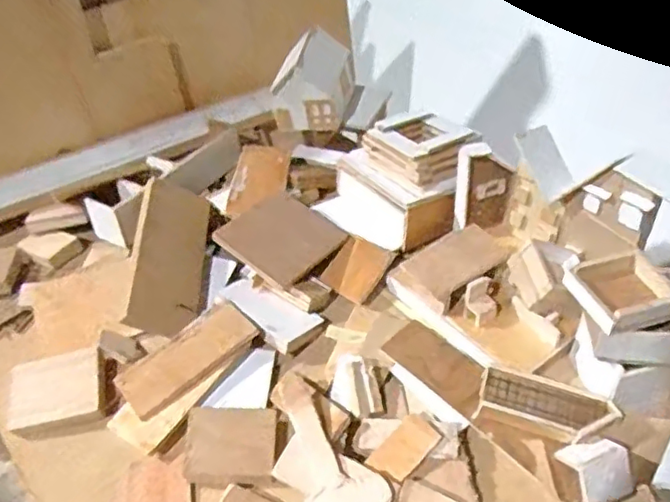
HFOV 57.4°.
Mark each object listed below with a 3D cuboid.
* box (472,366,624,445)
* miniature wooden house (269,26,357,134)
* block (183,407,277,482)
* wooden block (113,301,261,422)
[{"bbox_3d":[0.174,0.130,0.506,0.106,0.021,0.044,10,46,17],"label":"box"},{"bbox_3d":[-0.027,-0.208,0.734,0.080,0.090,0.088,4,49,14],"label":"miniature wooden house"},{"bbox_3d":[-0.086,0.157,0.503,0.072,0.013,0.060,-4,43,3],"label":"block"},{"bbox_3d":[-0.135,0.098,0.563,0.125,0.014,0.058,-33,49,-25],"label":"wooden block"}]

